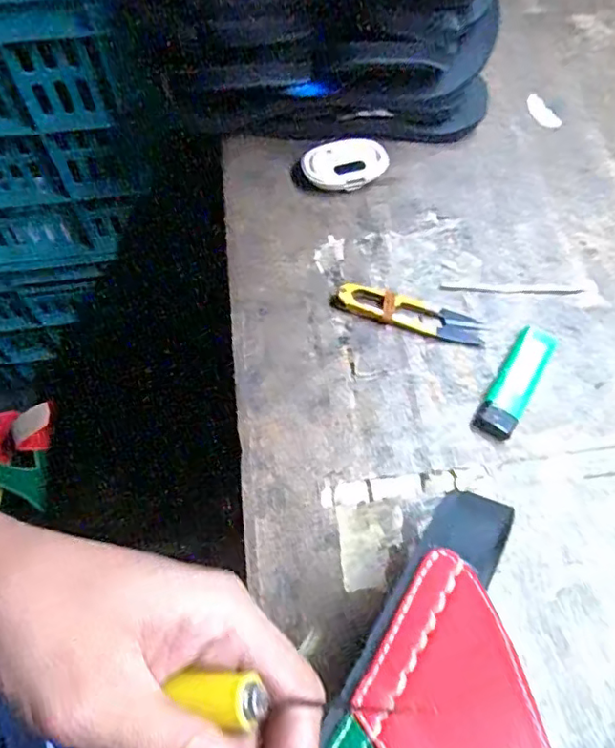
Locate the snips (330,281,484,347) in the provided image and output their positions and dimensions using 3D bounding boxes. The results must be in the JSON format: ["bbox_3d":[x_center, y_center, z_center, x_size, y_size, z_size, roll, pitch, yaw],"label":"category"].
[{"bbox_3d":[0.068,-0.042,0.380,0.100,0.012,0.024,16,65,6],"label":"snips"}]

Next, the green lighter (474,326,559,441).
[{"bbox_3d":[0.133,0.003,0.361,0.023,0.011,0.084,31,67,12],"label":"green lighter"}]

